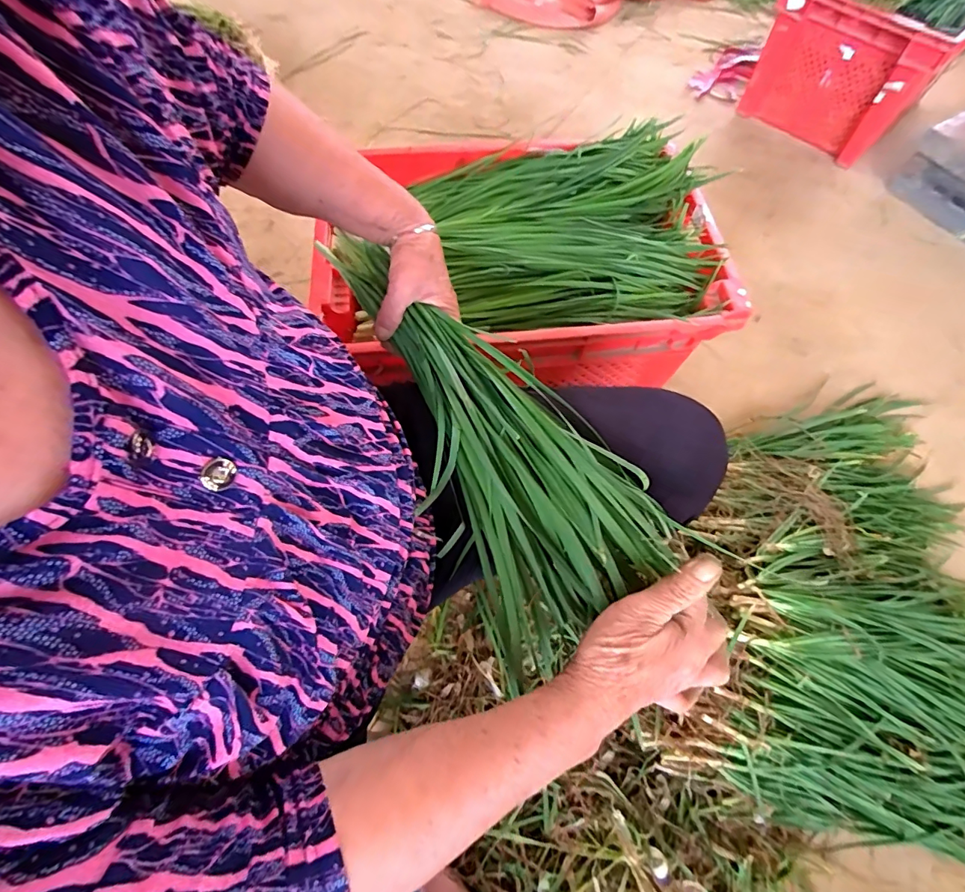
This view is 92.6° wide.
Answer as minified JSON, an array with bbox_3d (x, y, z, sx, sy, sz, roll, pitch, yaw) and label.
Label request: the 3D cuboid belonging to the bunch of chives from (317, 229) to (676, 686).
[{"bbox_3d":[-0.022,-0.040,0.422,0.151,0.070,0.445,-28,68,-14],"label":"bunch of chives"}]

